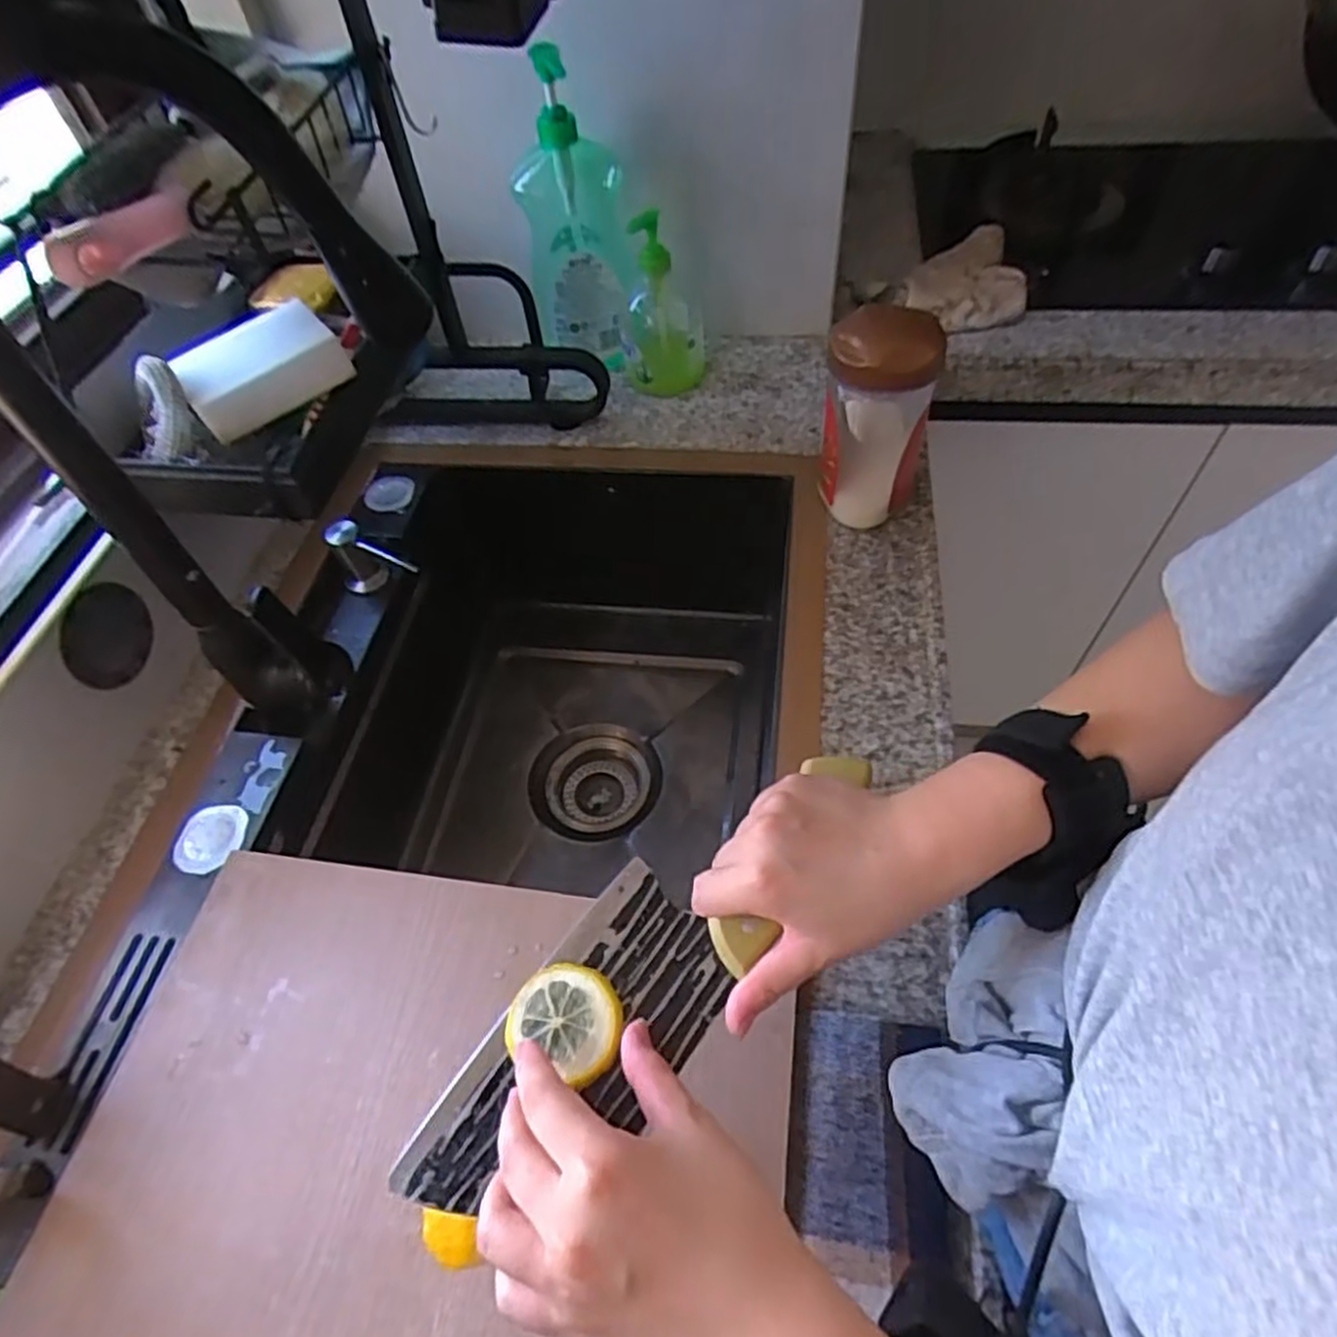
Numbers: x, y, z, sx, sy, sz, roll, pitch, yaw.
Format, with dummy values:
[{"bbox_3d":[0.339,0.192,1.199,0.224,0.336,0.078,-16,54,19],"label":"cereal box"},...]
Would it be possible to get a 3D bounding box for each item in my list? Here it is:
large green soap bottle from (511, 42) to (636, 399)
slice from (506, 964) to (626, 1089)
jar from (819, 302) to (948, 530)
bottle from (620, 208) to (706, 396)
[{"bbox_3d":[-0.081,-0.427,0.748,0.093,0.266,0.110,32,63,25],"label":"large green soap bottle"},{"bbox_3d":[-0.047,0.158,0.343,0.050,0.008,0.044,10,56,13],"label":"slice"},{"bbox_3d":[0.168,-0.199,0.619,0.081,0.166,0.079,10,56,13],"label":"jar"},{"bbox_3d":[-0.007,-0.360,0.756,0.082,0.153,0.059,-7,54,0],"label":"bottle"}]

